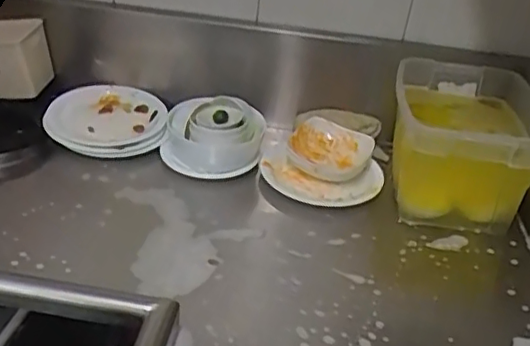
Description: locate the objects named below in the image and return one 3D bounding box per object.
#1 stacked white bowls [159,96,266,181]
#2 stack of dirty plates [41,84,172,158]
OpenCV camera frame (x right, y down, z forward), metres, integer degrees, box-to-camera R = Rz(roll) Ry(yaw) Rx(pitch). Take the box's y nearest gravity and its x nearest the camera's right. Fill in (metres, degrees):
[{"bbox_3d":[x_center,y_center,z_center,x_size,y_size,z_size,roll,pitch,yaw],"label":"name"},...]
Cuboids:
[{"bbox_3d":[-0.094,-0.077,1.163,0.155,0.109,0.155,4,30,-2],"label":"stacked white bowls"},{"bbox_3d":[-0.324,-0.109,1.225,0.236,0.027,0.213,4,43,-10],"label":"stack of dirty plates"}]

